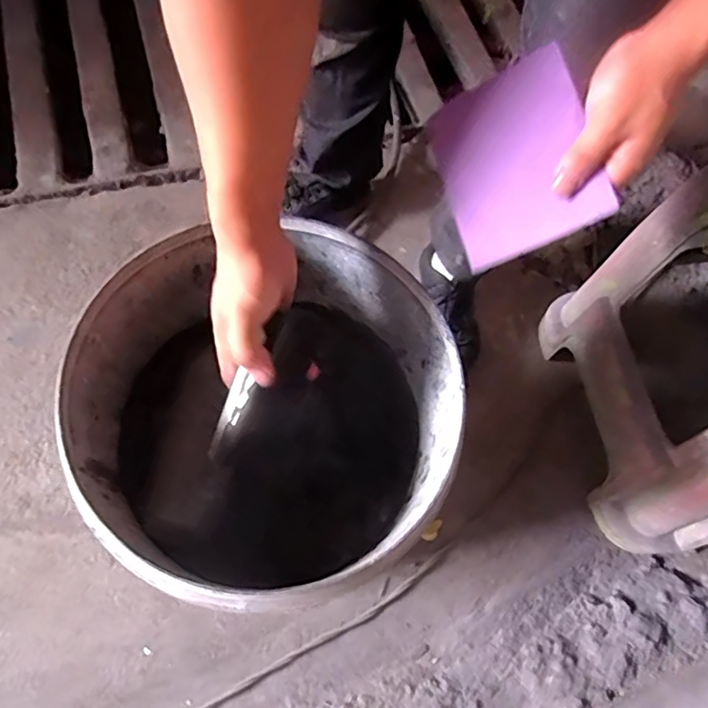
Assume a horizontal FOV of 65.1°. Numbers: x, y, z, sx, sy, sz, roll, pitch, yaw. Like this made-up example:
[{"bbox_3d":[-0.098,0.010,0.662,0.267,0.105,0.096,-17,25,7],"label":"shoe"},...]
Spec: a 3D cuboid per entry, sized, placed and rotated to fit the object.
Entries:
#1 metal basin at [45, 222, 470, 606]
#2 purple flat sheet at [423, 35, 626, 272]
[{"bbox_3d":[-0.071,0.054,0.513,0.290,0.222,0.268,2,66,-6],"label":"metal basin"},{"bbox_3d":[0.121,-0.148,0.424,0.110,0.009,0.135,-21,87,22],"label":"purple flat sheet"}]

